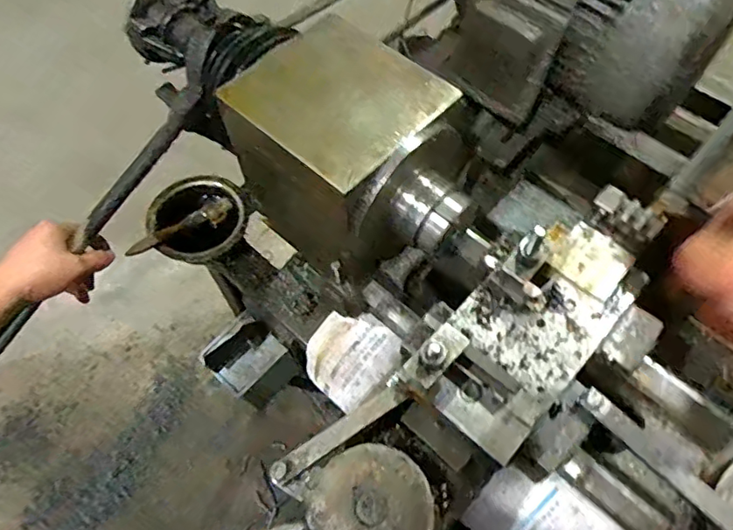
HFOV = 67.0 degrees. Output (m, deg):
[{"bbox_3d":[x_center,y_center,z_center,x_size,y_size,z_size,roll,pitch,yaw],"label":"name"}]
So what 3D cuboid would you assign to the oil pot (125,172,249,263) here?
[{"bbox_3d":[-0.226,-0.062,0.751,0.127,0.051,0.139,-1,61,1],"label":"oil pot"}]

